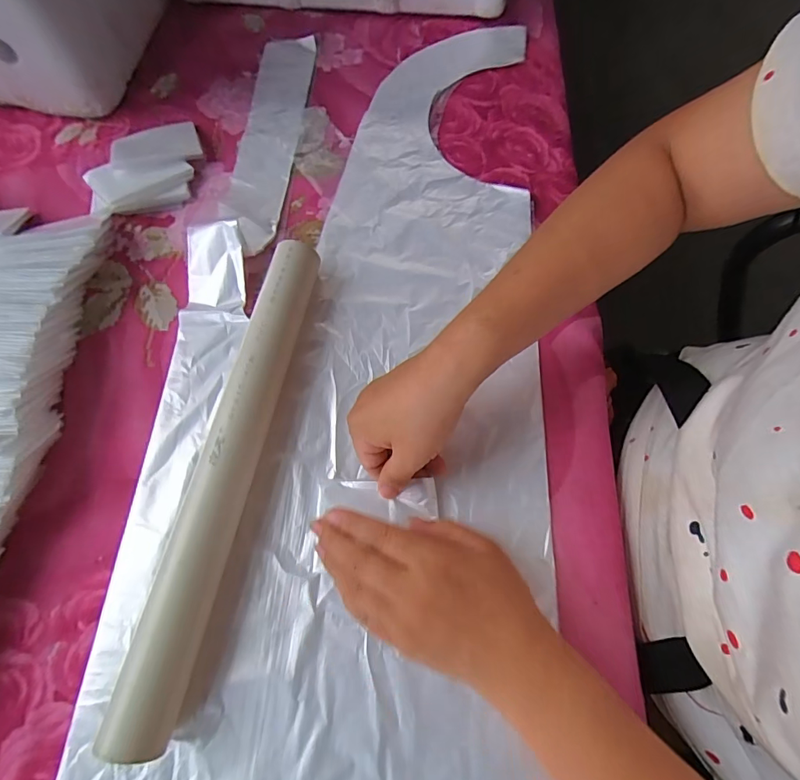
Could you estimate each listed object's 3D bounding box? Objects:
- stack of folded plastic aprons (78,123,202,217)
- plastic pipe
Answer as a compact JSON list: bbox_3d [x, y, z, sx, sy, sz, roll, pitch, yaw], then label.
[{"bbox_3d":[-0.252,-0.221,0.433,0.109,0.022,0.095,-19,70,-7],"label":"stack of folded plastic aprons"},{"bbox_3d":[-0.119,0.045,0.317,0.042,0.039,0.354,10,69,4],"label":"plastic pipe"}]

